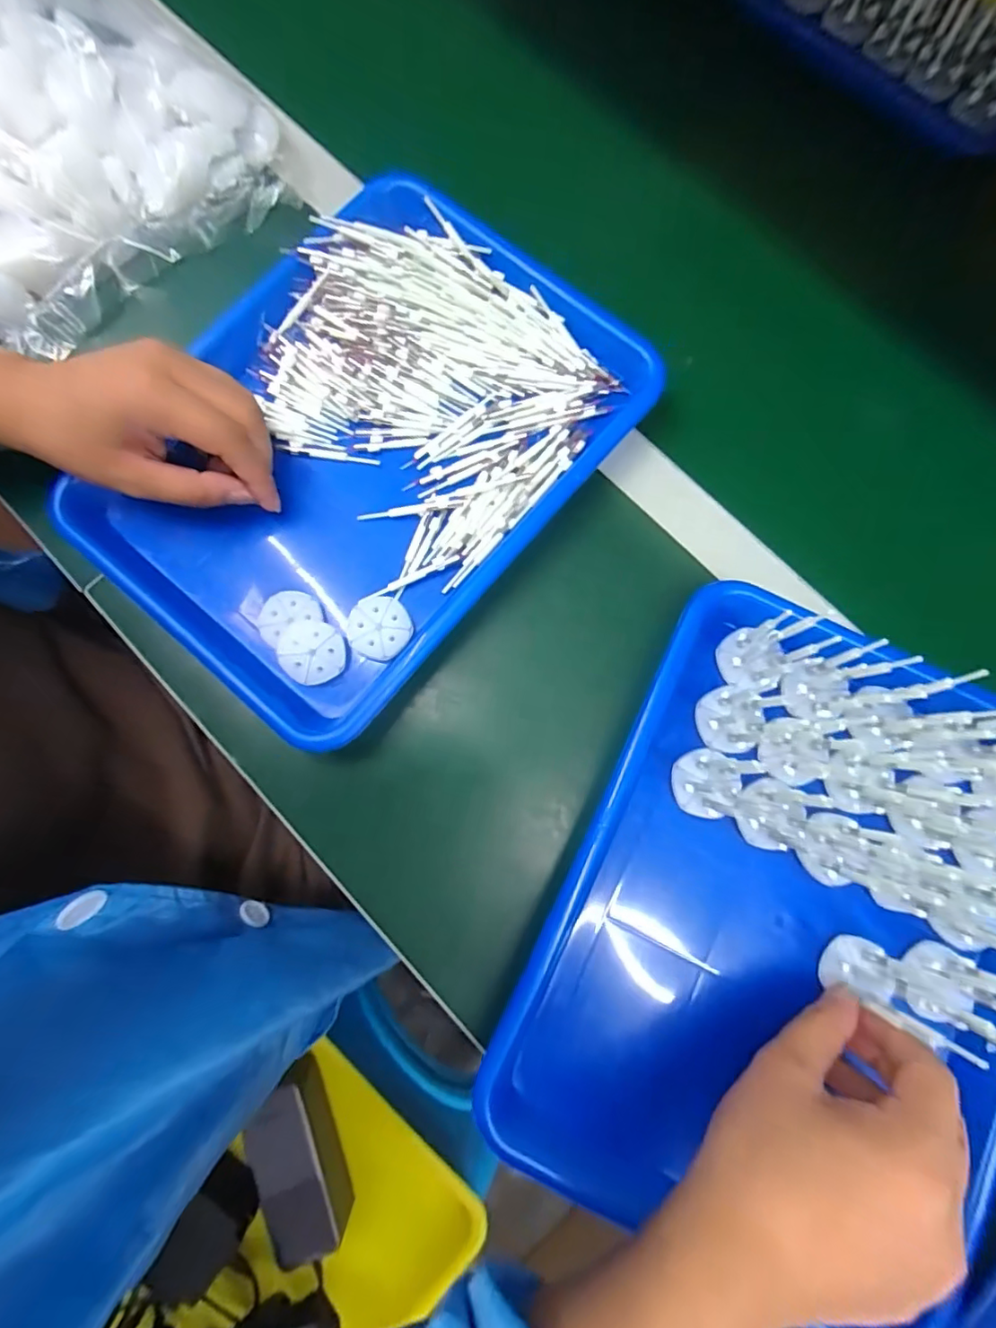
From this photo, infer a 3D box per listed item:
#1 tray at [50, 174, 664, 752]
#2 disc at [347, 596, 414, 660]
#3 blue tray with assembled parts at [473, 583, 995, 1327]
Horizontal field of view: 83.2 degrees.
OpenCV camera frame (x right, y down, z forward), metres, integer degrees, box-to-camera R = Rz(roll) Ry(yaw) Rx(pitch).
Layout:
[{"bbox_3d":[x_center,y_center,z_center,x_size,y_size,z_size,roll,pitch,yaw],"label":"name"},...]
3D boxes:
[{"bbox_3d":[-0.085,-0.139,0.353,0.244,0.030,0.320,39,82,6],"label":"tray"},{"bbox_3d":[-0.071,-0.022,0.341,0.038,0.005,0.037,0,80,0],"label":"disc"},{"bbox_3d":[0.162,0.140,0.305,0.236,0.063,0.323,25,81,4],"label":"blue tray with assembled parts"}]

